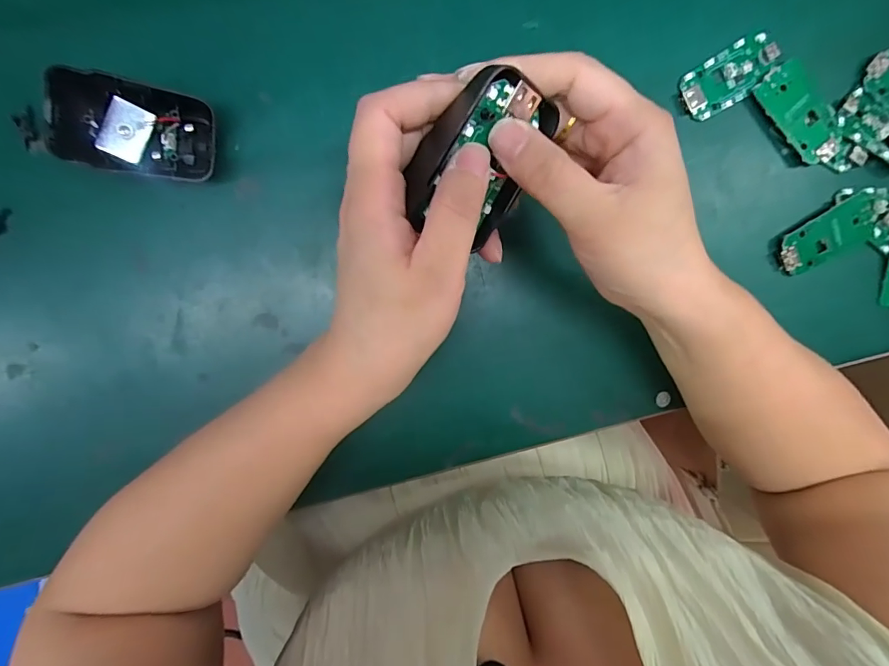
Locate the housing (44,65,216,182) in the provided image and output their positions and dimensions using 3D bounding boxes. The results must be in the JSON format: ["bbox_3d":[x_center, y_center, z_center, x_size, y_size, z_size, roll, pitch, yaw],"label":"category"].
[{"bbox_3d":[-0.157,-0.104,0.235,0.069,0.013,0.043,1,109,-32],"label":"housing"}]

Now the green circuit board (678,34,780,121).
[{"bbox_3d":[0.171,-0.154,0.277,0.062,0.004,0.030,-33,99,-1],"label":"green circuit board"}]

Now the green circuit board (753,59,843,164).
[{"bbox_3d":[0.218,-0.133,0.281,0.032,0.005,0.063,-45,99,1],"label":"green circuit board"}]

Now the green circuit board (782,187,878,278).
[{"bbox_3d":[0.248,-0.064,0.293,0.071,0.004,0.029,-28,99,-2],"label":"green circuit board"}]

